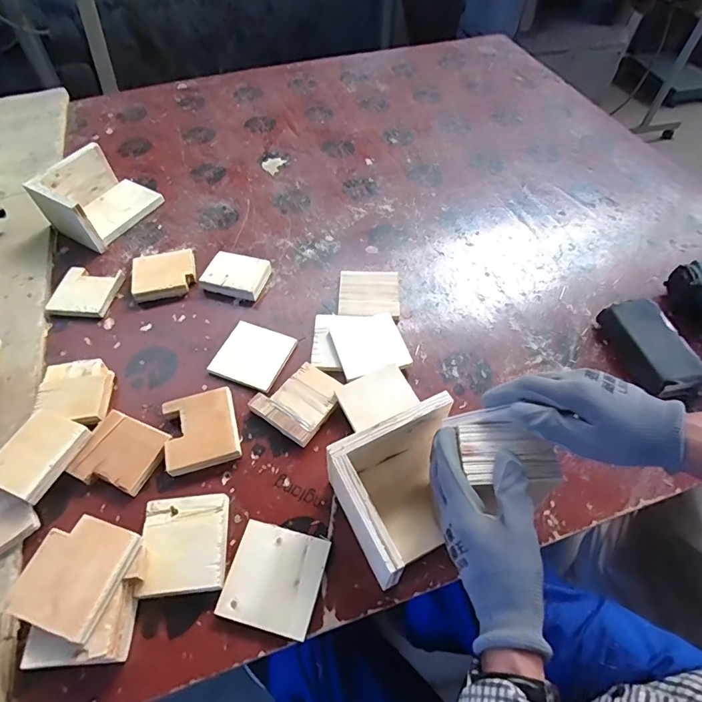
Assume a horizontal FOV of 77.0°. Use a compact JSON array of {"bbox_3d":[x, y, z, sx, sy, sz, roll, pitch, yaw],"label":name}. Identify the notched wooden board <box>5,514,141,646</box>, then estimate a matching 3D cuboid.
[{"bbox_3d":[-0.252,0.202,0.404,0.078,0.009,0.091,21,58,2],"label":"notched wooden board"}]

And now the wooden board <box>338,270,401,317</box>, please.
[{"bbox_3d":[0.029,-0.088,0.676,0.092,0.012,0.095,3,53,1],"label":"wooden board"}]

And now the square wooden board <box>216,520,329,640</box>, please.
[{"bbox_3d":[-0.076,0.226,0.444,0.091,0.005,0.091,13,54,8],"label":"square wooden board"}]

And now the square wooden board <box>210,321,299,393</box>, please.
[{"bbox_3d":[-0.134,0.006,0.607,0.092,0.012,0.089,19,55,13],"label":"square wooden board"}]

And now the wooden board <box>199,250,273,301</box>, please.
[{"bbox_3d":[-0.179,-0.121,0.686,0.094,0.026,0.067,16,54,10],"label":"wooden board"}]

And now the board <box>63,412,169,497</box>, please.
[{"bbox_3d":[-0.269,0.119,0.520,0.092,0.009,0.083,16,54,10],"label":"board"}]

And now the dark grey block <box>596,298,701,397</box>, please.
[{"bbox_3d":[0.412,-0.007,0.607,0.083,0.045,0.141,-12,54,-11],"label":"dark grey block"}]

